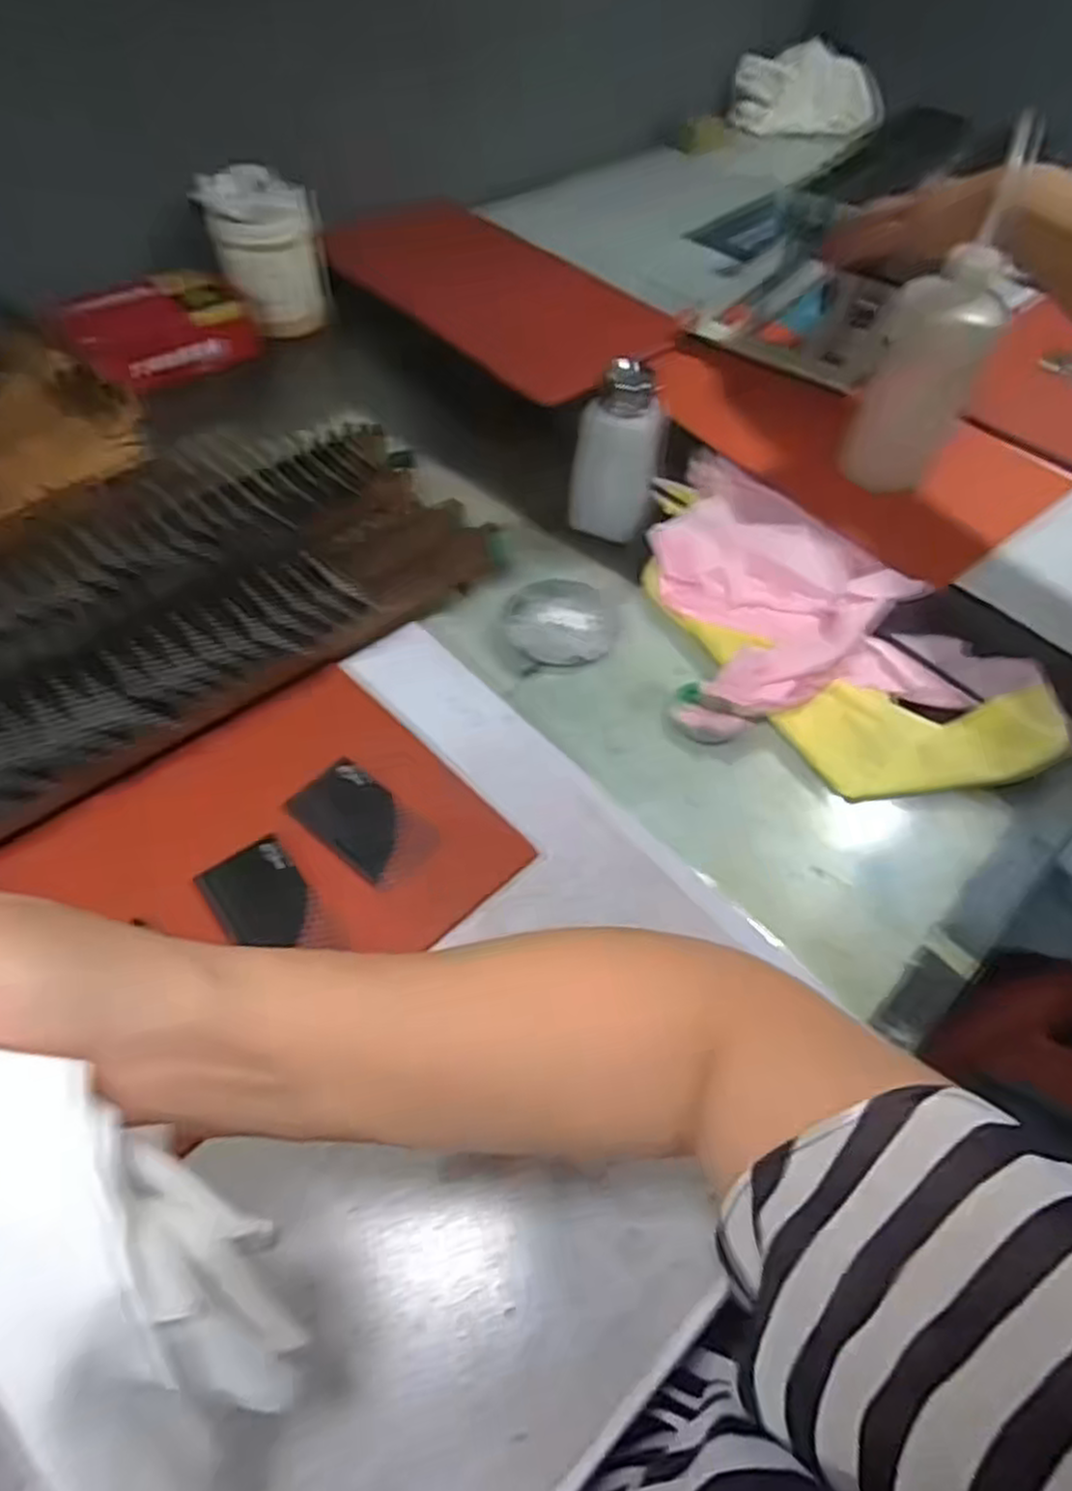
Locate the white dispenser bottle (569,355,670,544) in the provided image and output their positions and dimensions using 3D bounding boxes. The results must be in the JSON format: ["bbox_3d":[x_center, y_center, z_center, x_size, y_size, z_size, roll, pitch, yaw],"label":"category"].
[{"bbox_3d":[0.063,-0.222,0.570,0.053,0.106,0.055,22,56,12],"label":"white dispenser bottle"}]

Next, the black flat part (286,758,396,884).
[{"bbox_3d":[-0.105,0.041,0.447,0.076,0.004,0.047,36,60,21],"label":"black flat part"}]

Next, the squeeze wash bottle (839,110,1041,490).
[{"bbox_3d":[0.291,-0.297,0.552,0.077,0.203,0.068,21,56,11],"label":"squeeze wash bottle"}]

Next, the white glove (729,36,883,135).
[{"bbox_3d":[0.387,-0.942,1.095,0.213,0.078,0.095,8,54,3],"label":"white glove"}]

